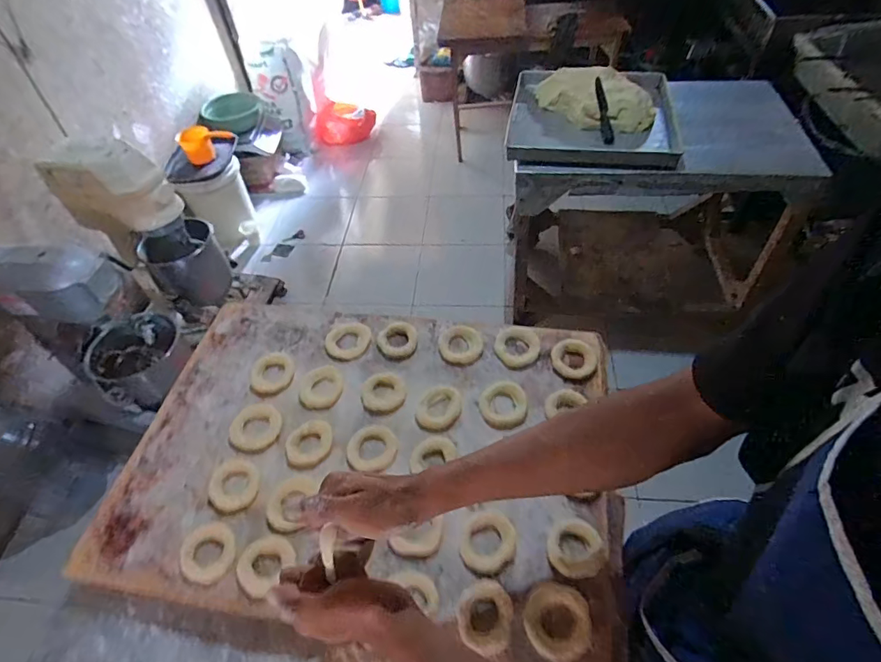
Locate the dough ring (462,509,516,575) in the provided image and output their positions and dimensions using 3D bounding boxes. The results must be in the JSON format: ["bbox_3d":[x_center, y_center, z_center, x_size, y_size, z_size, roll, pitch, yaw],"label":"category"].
[{"bbox_3d":[0.053,0.232,0.525,0.058,0.008,0.063,-2,50,3],"label":"dough ring"}]

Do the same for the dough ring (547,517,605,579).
[{"bbox_3d":[0.146,0.233,0.511,0.058,0.010,0.057,7,51,10],"label":"dough ring"}]

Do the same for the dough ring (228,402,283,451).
[{"bbox_3d":[-0.244,0.124,0.626,0.064,0.009,0.064,-2,50,3],"label":"dough ring"}]

